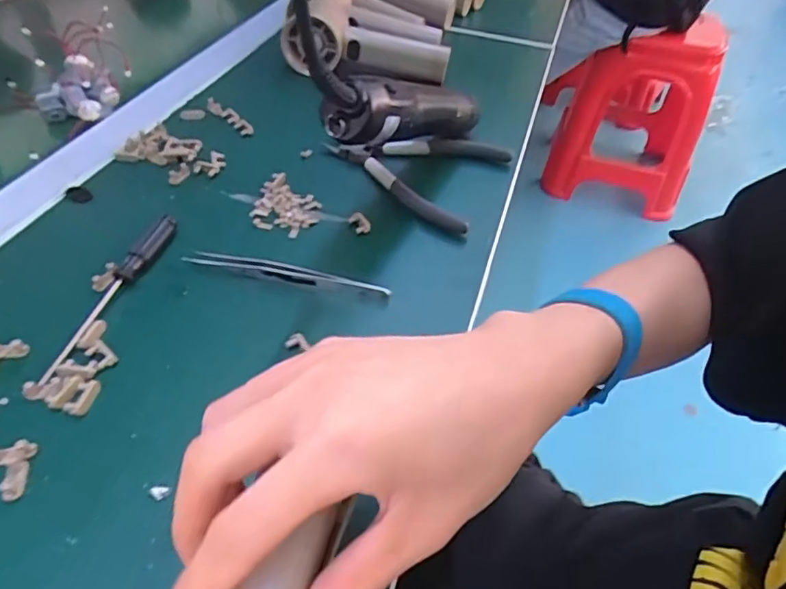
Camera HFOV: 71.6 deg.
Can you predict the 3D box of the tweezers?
[{"bbox_3d":[-0.066,-0.015,0.341,0.129,0.008,0.009,11,45,4],"label":"tweezers"}]

